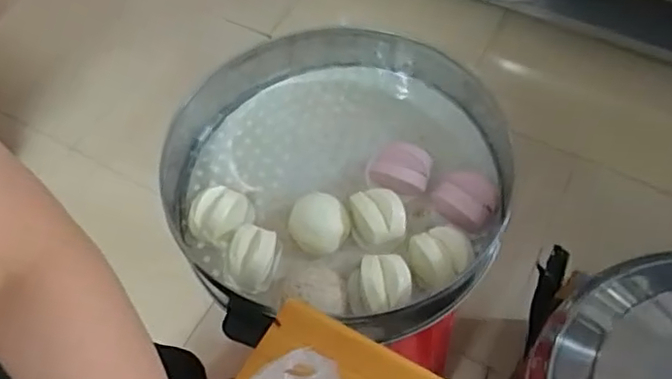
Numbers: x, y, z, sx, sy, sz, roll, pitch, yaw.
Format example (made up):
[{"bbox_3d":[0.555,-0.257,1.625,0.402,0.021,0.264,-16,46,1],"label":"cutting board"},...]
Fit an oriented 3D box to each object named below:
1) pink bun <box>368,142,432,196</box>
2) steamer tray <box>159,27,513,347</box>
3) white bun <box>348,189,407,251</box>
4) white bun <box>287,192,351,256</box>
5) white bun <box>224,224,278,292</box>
[{"bbox_3d":[0.100,-0.037,0.886,0.090,0.051,0.078,19,62,13],"label":"pink bun"},{"bbox_3d":[-0.004,-0.034,0.881,0.496,0.097,0.489,-3,59,1],"label":"steamer tray"},{"bbox_3d":[0.060,0.041,0.844,0.079,0.045,0.089,-4,59,0],"label":"white bun"},{"bbox_3d":[-0.025,0.047,0.831,0.080,0.053,0.087,-1,59,2],"label":"white bun"},{"bbox_3d":[-0.116,0.092,0.812,0.061,0.045,0.089,11,60,9],"label":"white bun"}]

